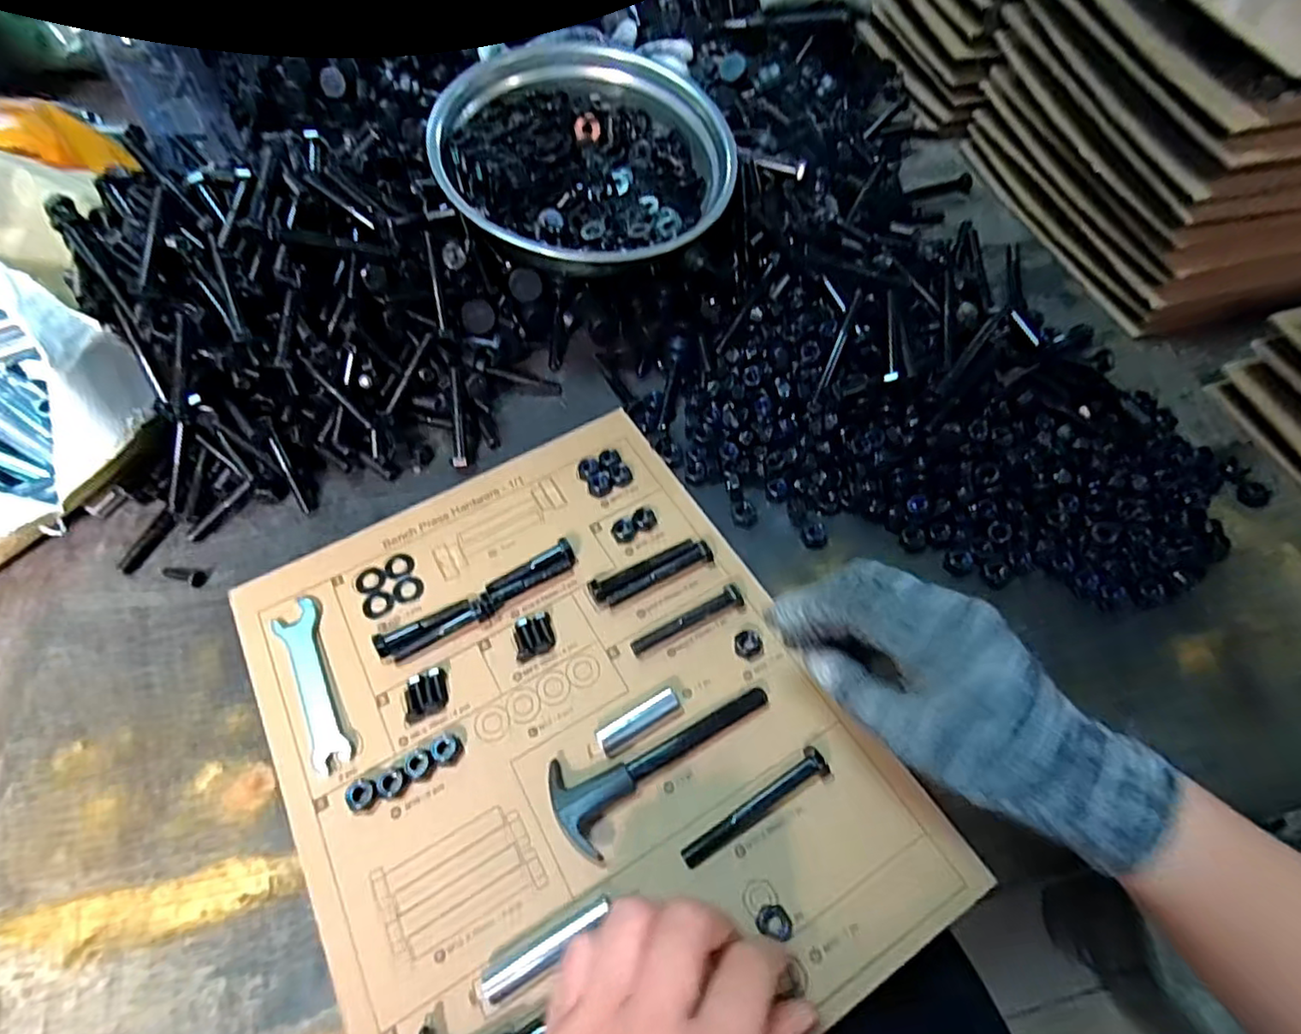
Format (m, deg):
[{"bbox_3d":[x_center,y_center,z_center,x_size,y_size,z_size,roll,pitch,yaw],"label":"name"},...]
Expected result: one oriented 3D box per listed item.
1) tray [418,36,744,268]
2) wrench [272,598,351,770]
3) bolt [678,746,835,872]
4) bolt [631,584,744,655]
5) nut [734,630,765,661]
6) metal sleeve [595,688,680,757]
[{"bbox_3d":[-0.053,-0.269,0.484,0.215,0.061,0.201,-22,81,-17],"label":"tray"},{"bbox_3d":[-0.207,0.101,0.390,0.025,0.005,0.114,-24,59,-13],"label":"wrench"},{"bbox_3d":[0.056,0.153,0.339,0.090,0.014,0.014,-27,60,-15],"label":"bolt"},{"bbox_3d":[0.024,0.063,0.395,0.076,0.011,0.012,-24,59,-13],"label":"bolt"},{"bbox_3d":[0.060,0.078,0.390,0.017,0.009,0.015,10,58,9],"label":"nut"},{"bbox_3d":[-0.006,0.117,0.365,0.050,0.015,0.013,-29,60,-16],"label":"metal sleeve"}]

